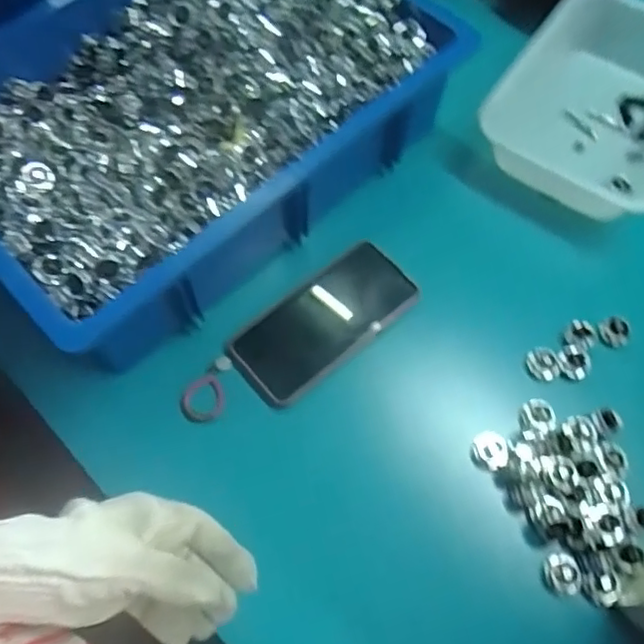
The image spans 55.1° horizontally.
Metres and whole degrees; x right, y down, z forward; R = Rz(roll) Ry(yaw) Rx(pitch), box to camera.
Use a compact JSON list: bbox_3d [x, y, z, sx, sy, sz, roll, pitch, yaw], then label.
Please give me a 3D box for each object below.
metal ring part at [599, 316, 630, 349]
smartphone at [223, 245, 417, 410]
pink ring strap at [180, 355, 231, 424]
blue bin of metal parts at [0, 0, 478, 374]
[{"bbox_3d":[0.263,0.010,0.555,0.022,0.017,0.025,-41,70,-16],"label":"metal ring part"},{"bbox_3d":[0.001,-0.002,0.550,0.167,0.017,0.078,-39,73,-18],"label":"smartphone"},{"bbox_3d":[-0.099,0.057,0.529,0.034,0.008,0.060,11,65,7],"label":"pink ring strap"},{"bbox_3d":[-0.115,-0.199,0.588,0.445,0.114,0.320,-39,70,-16],"label":"blue bin of metal parts"}]

